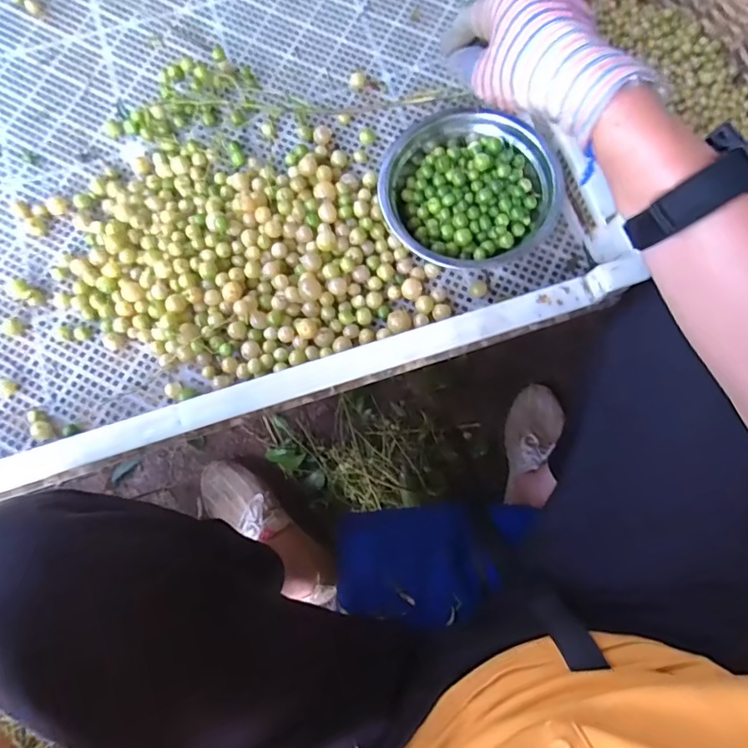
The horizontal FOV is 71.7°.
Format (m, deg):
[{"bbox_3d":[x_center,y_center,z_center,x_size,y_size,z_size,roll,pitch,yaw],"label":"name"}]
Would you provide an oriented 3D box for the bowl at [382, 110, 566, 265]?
[{"bbox_3d":[0.085,-0.160,0.452,0.148,0.053,0.132,24,79,6],"label":"bowl"}]

